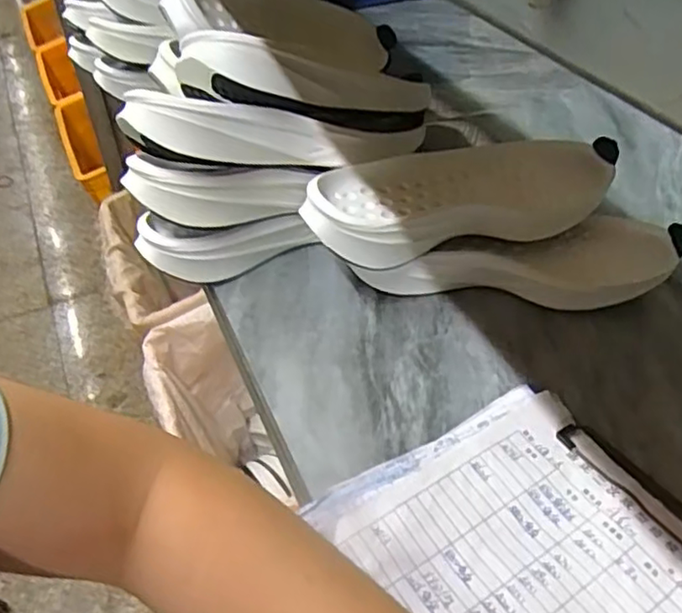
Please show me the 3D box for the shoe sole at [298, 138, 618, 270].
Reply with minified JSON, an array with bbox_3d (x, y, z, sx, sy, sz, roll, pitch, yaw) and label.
[{"bbox_3d":[0.113,-0.099,0.569,0.313,0.059,0.099,-13,59,-22],"label":"shoe sole"}]

